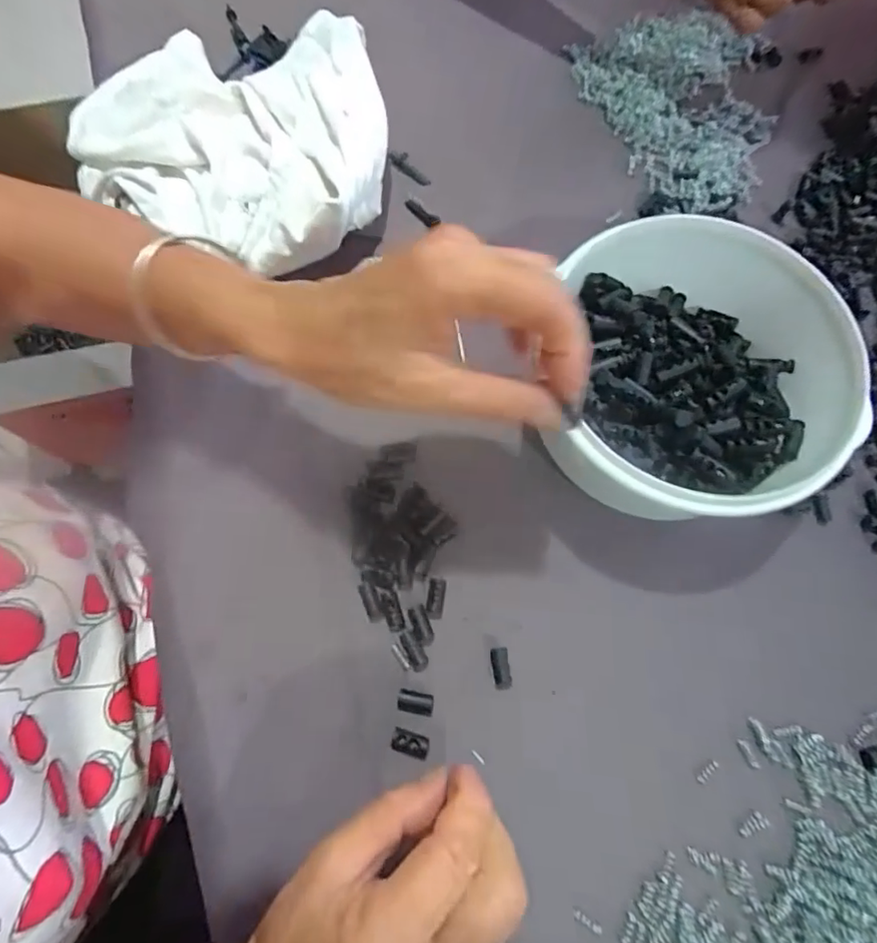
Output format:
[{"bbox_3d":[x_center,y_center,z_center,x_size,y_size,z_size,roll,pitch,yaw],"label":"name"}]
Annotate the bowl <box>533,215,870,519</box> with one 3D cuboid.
[{"bbox_3d":[0.131,-0.049,0.297,0.149,0.073,0.160,0,72,-3],"label":"bowl"}]

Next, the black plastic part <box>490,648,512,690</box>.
[{"bbox_3d":[0.034,0.107,0.290,0.010,0.014,0.021,-9,73,-6],"label":"black plastic part"}]

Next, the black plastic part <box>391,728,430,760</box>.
[{"bbox_3d":[-0.014,0.139,0.272,0.019,0.007,0.011,18,72,3],"label":"black plastic part"}]

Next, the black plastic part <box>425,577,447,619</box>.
[{"bbox_3d":[-0.001,0.070,0.293,0.009,0.008,0.021,8,72,0],"label":"black plastic part"}]

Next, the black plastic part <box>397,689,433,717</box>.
[{"bbox_3d":[-0.012,0.121,0.278,0.019,0.008,0.011,11,72,1],"label":"black plastic part"}]

